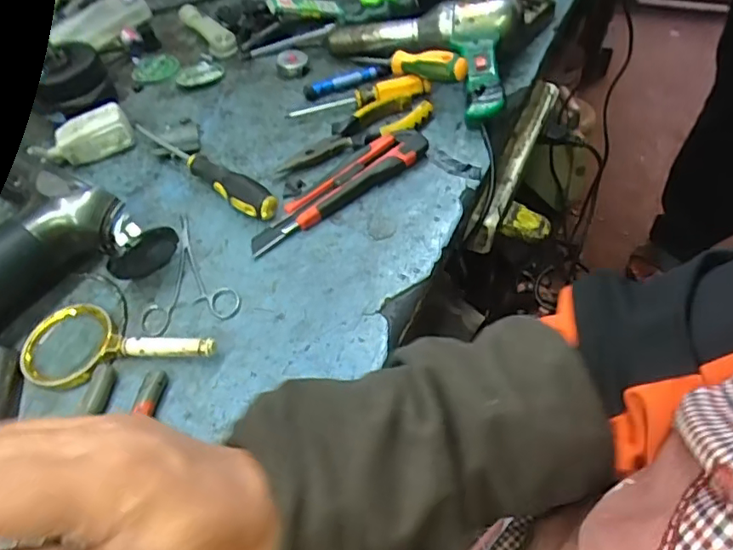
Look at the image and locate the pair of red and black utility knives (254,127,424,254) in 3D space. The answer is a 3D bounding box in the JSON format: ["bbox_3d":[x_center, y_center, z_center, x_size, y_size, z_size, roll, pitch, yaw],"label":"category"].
[{"bbox_3d":[-0.022,-0.077,0.503,0.184,0.023,0.037,-32,54,-21],"label":"pair of red and black utility knives"}]

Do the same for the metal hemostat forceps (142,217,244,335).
[{"bbox_3d":[-0.157,0.003,0.464,0.072,0.006,0.119,-31,55,-16],"label":"metal hemostat forceps"}]

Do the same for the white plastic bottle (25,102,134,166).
[{"bbox_3d":[-0.276,-0.134,0.564,0.088,0.038,0.038,-25,54,-12],"label":"white plastic bottle"}]

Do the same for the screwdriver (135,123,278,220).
[{"bbox_3d":[-0.151,-0.100,0.529,0.190,0.026,0.026,34,63,28],"label":"screwdriver"}]

